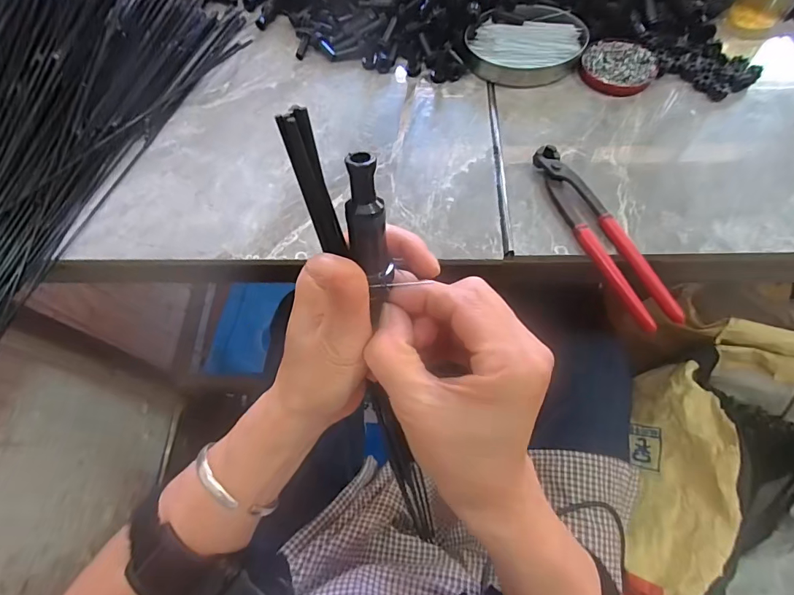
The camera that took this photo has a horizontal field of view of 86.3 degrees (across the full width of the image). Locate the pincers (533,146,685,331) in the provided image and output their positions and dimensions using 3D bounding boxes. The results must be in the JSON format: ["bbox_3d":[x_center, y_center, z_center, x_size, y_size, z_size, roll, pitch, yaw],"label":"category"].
[{"bbox_3d":[0.185,-0.061,0.393,0.036,0.018,0.201,-22,68,-6],"label":"pincers"}]

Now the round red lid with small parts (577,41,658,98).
[{"bbox_3d":[0.248,-0.260,0.477,0.077,0.012,0.073,15,69,9],"label":"round red lid with small parts"}]

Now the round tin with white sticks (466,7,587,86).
[{"bbox_3d":[0.148,-0.292,0.492,0.133,0.021,0.104,-5,67,1],"label":"round tin with white sticks"}]

